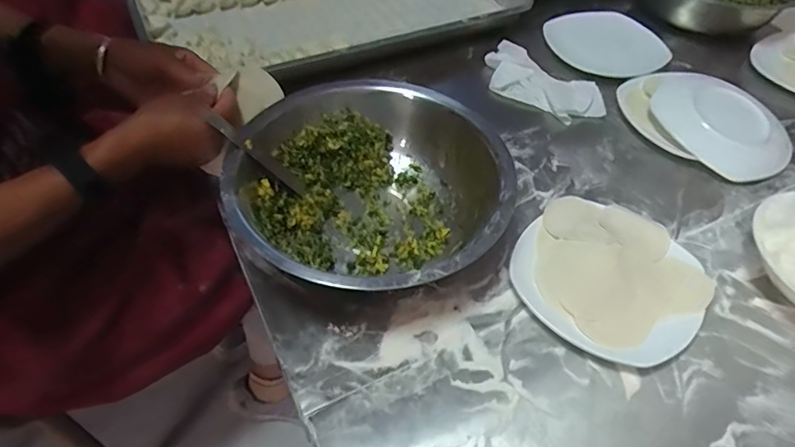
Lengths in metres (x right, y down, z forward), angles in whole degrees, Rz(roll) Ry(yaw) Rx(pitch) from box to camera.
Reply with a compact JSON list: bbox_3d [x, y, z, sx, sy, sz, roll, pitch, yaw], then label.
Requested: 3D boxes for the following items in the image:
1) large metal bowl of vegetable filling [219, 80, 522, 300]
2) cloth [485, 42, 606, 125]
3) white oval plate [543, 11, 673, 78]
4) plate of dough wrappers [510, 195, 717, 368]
[{"bbox_3d":[-0.032,-0.034,0.525,0.274,0.107,0.265,2,50,-3],"label":"large metal bowl of vegetable filling"},{"bbox_3d":[0.210,-0.206,0.746,0.187,0.021,0.108,31,54,20],"label":"cloth"},{"bbox_3d":[0.333,-0.285,0.815,0.170,0.023,0.167,-20,54,-20],"label":"white oval plate"},{"bbox_3d":[0.216,0.052,0.520,0.178,0.029,0.169,2,50,-3],"label":"plate of dough wrappers"}]

